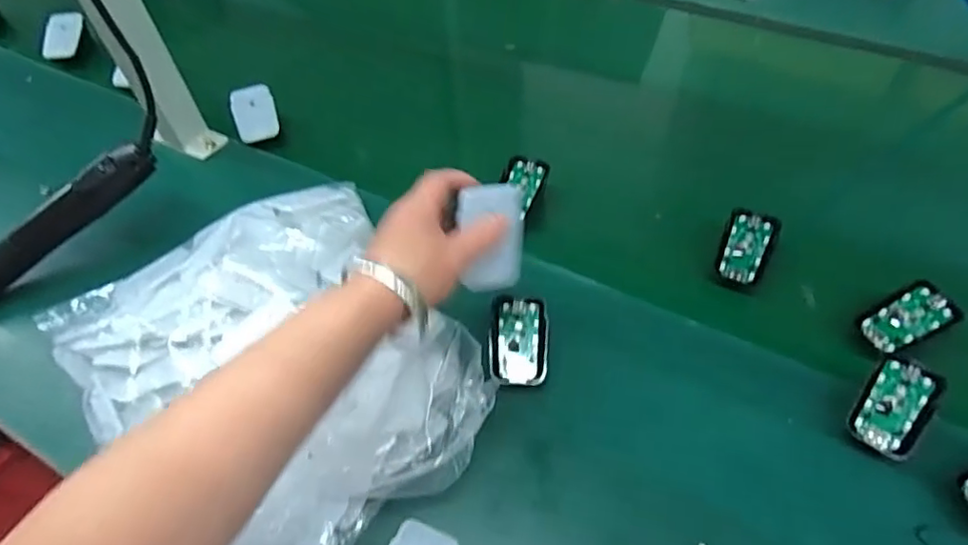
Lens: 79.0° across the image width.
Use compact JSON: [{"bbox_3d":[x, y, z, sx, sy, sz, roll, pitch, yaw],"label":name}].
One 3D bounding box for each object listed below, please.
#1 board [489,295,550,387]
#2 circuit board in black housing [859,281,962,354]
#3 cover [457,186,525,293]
[{"bbox_3d":[0.028,0.054,0.466,0.046,0.008,0.070,3,72,5],"label":"board"},{"bbox_3d":[0.341,0.037,0.475,0.070,0.008,0.041,-29,57,4],"label":"circuit board in black housing"},{"bbox_3d":[0.005,-0.023,0.400,0.047,0.072,0.011,-2,6,-24],"label":"cover"}]

